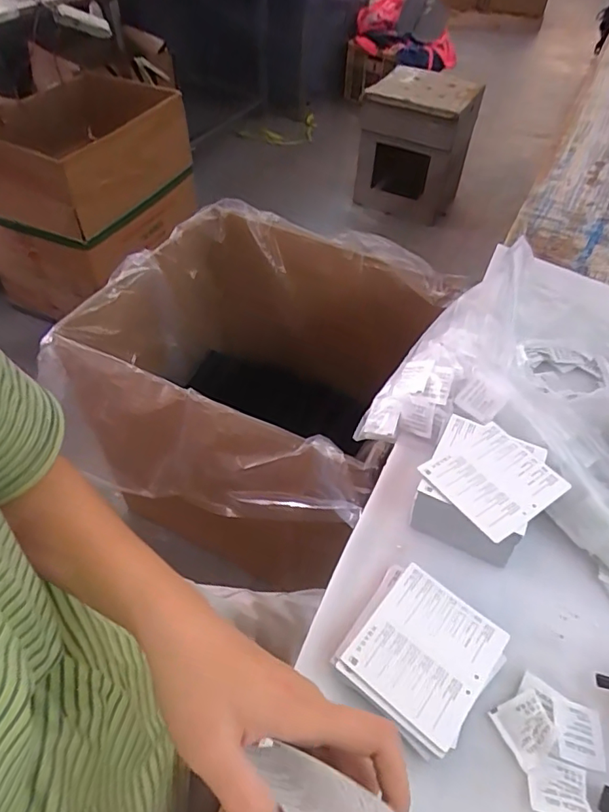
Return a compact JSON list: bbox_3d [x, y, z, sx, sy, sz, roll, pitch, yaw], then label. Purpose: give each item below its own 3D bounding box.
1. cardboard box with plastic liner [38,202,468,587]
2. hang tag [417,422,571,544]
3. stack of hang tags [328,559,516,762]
[{"bbox_3d":[-0.097,-0.032,1.073,0.598,0.443,0.594,22,51,15],"label":"cardboard box with plastic liner"},{"bbox_3d":[0.163,0.062,0.447,0.098,0.005,0.089,-27,53,-24],"label":"hang tag"},{"bbox_3d":[0.087,0.188,0.393,0.103,0.023,0.106,34,55,24],"label":"stack of hang tags"}]

